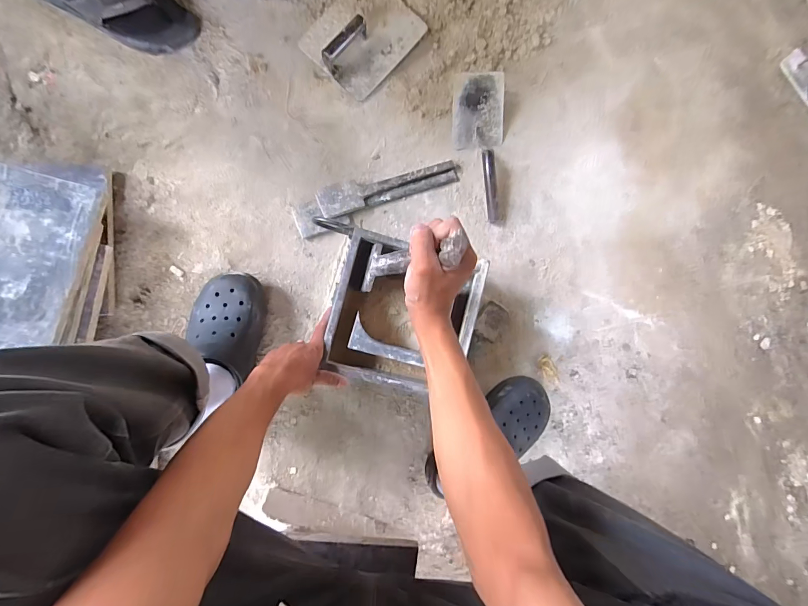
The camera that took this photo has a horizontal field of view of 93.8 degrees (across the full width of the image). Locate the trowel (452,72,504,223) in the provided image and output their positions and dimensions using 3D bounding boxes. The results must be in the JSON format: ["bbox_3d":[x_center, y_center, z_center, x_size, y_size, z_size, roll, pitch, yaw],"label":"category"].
[{"bbox_3d":[0.156,-0.305,0.749,0.109,0.055,0.278,-4,86,-9],"label":"trowel"}]

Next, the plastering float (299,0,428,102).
[{"bbox_3d":[-0.080,-0.525,0.728,0.171,0.058,0.207,42,82,-4],"label":"plastering float"}]

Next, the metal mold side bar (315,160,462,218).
[{"bbox_3d":[-0.026,-0.225,0.730,0.276,0.026,0.052,-19,89,-8],"label":"metal mold side bar"}]

